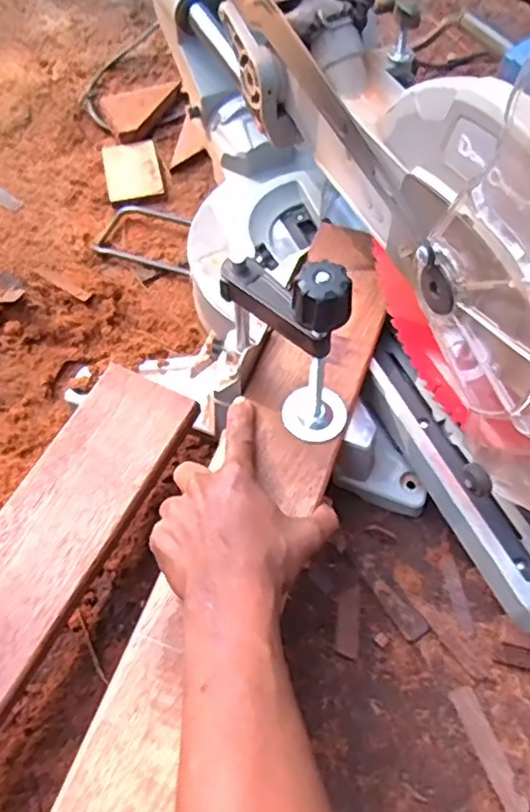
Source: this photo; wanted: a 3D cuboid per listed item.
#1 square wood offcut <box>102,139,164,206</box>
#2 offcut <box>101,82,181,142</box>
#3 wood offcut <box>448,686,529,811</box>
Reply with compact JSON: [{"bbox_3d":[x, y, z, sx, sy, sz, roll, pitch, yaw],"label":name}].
[{"bbox_3d":[-0.162,-0.289,0.802,0.067,0.024,0.096,-12,58,-6],"label":"square wood offcut"},{"bbox_3d":[-0.174,-0.395,0.858,0.075,0.028,0.115,27,62,17],"label":"offcut"},{"bbox_3d":[0.169,0.259,0.490,0.018,0.004,0.090,-19,59,-10],"label":"wood offcut"}]

